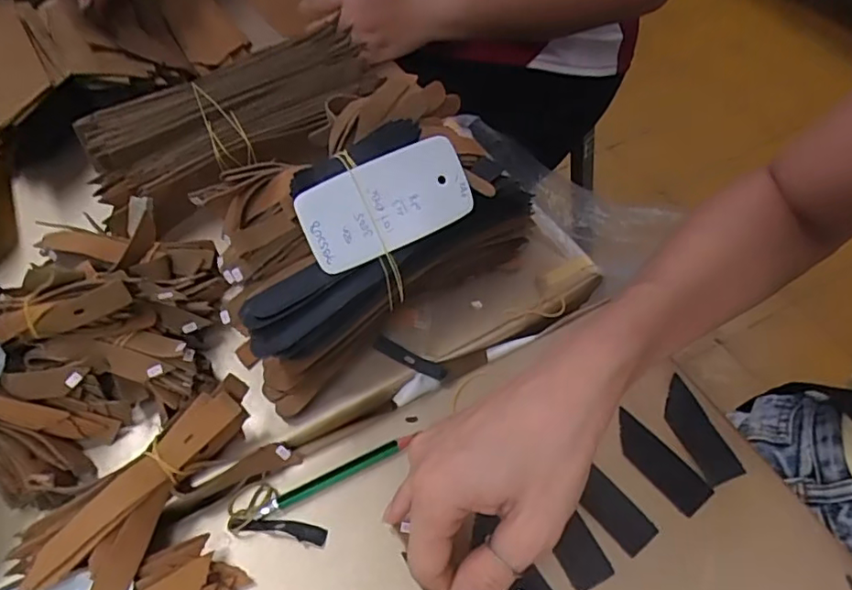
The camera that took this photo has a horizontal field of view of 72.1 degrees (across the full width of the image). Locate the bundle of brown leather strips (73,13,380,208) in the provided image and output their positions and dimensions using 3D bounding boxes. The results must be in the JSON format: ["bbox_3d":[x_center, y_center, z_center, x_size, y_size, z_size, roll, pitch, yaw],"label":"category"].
[{"bbox_3d":[-0.157,-0.149,0.482,0.234,0.032,0.105,-34,59,-20],"label":"bundle of brown leather strips"}]

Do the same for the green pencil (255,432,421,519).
[{"bbox_3d":[-0.050,0.104,0.340,0.099,0.007,0.009,-24,56,-14],"label":"green pencil"}]

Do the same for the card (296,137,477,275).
[{"bbox_3d":[-0.023,-0.056,0.354,0.103,0.004,0.051,-25,100,-11],"label":"card"}]

